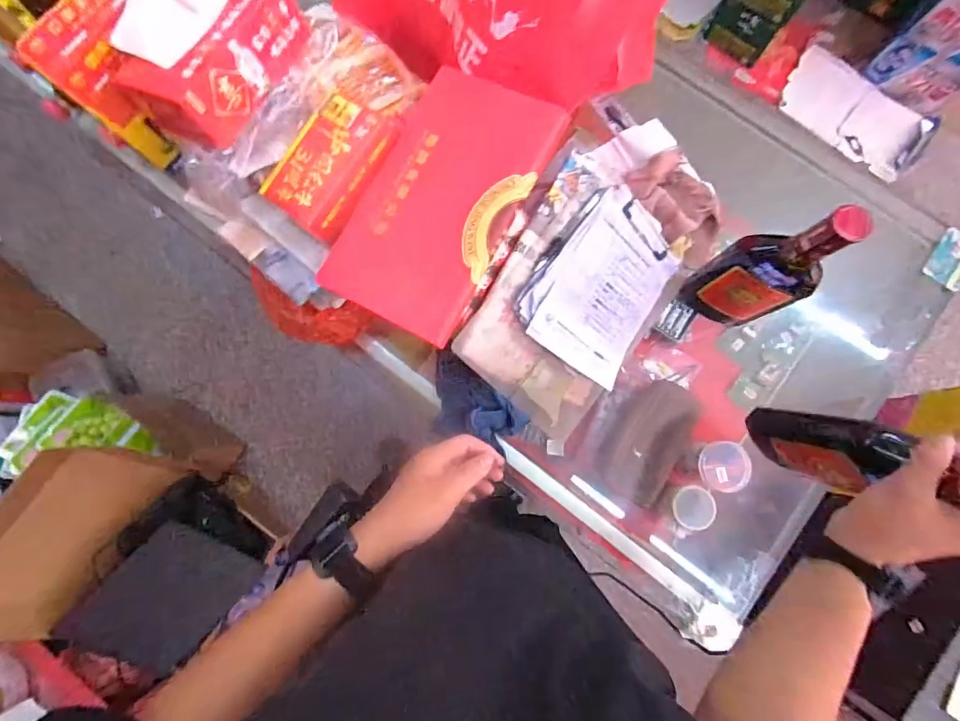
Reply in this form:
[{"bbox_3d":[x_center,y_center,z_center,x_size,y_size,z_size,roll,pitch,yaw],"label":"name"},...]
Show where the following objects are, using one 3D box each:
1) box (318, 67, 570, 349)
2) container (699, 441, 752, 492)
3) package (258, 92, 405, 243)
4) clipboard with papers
[{"bbox_3d":[-0.038,-0.185,0.524,0.172,0.045,0.312,26,82,3],"label":"box"},{"bbox_3d":[0.419,0.180,0.766,0.085,0.026,0.080,8,81,1],"label":"container"},{"bbox_3d":[-0.170,-0.234,0.527,0.096,0.044,0.161,33,82,4],"label":"package"},{"bbox_3d":[0.160,-0.100,0.591,0.179,0.010,0.222,35,83,-26],"label":"clipboard with papers"}]

